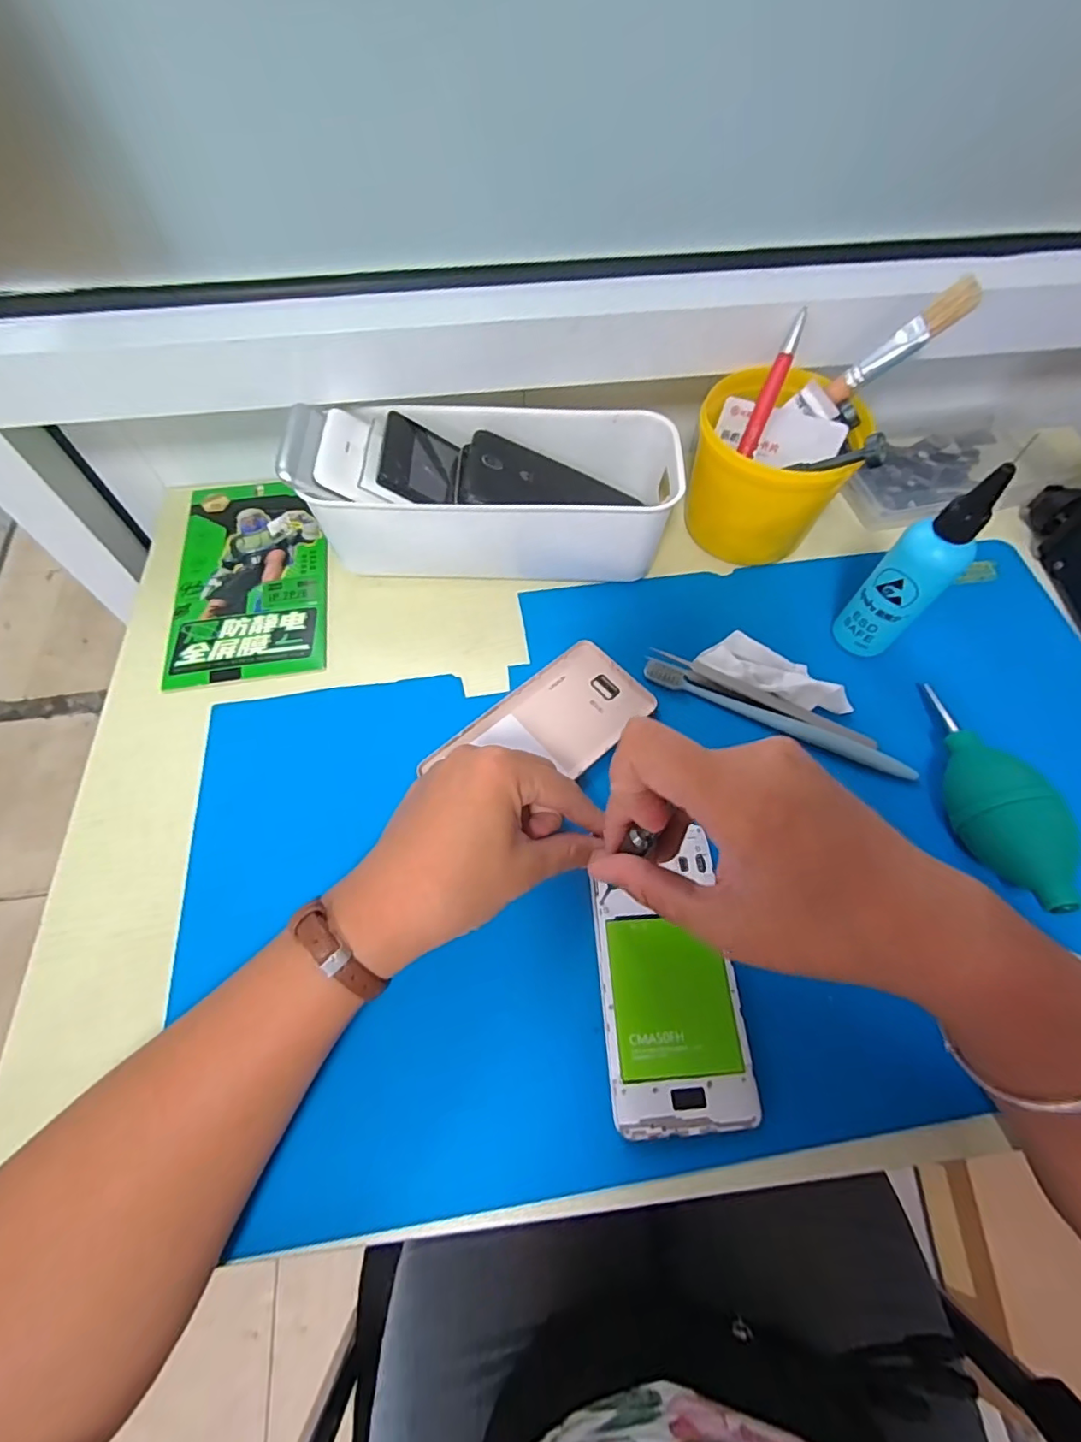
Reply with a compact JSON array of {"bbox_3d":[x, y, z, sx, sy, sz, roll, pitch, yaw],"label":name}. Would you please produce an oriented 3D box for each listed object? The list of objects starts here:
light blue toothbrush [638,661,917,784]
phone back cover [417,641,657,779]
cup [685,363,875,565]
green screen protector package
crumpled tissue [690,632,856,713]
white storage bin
[{"bbox_3d":[0.151,-0.001,0.356,0.174,0.008,0.015,23,65,10],"label":"light blue toothbrush"},{"bbox_3d":[0.004,0.005,0.353,0.136,0.010,0.071,-39,70,-18],"label":"phone back cover"},{"bbox_3d":[0.162,-0.178,0.400,0.109,0.092,0.099,16,64,7],"label":"cup"},{"bbox_3d":[-0.215,-0.111,0.413,0.106,0.004,0.190,-9,64,-6],"label":"green screen protector package"},{"bbox_3d":[0.158,-0.033,0.370,0.100,0.015,0.036,22,65,10],"label":"crumpled tissue"},{"bbox_3d":[-0.029,-0.164,0.400,0.260,0.084,0.100,2,63,0],"label":"white storage bin"}]

